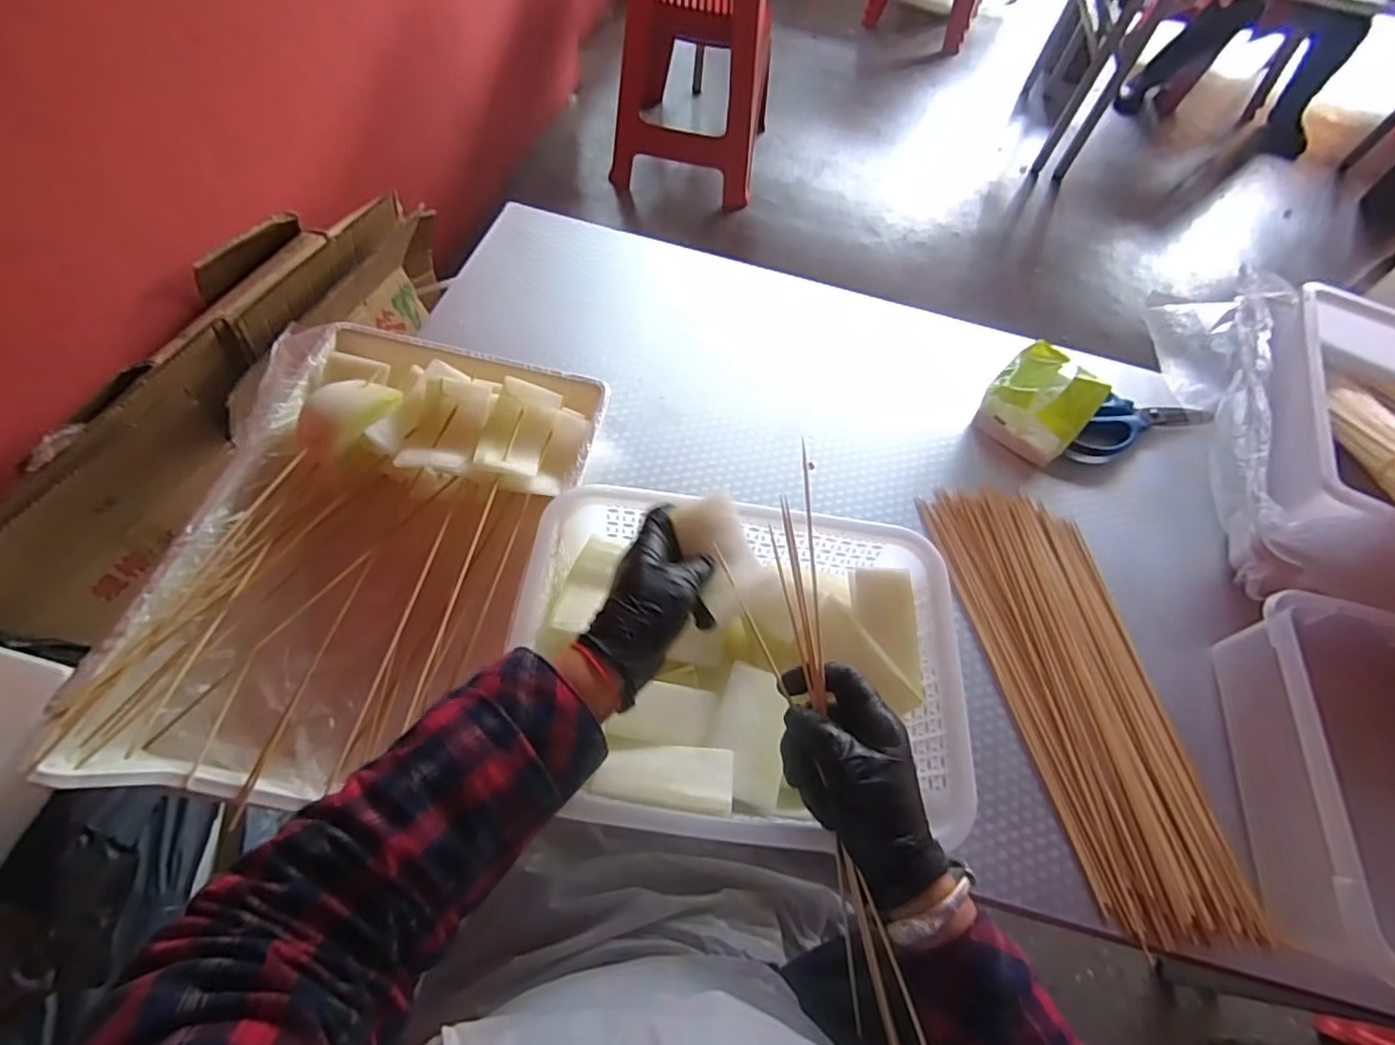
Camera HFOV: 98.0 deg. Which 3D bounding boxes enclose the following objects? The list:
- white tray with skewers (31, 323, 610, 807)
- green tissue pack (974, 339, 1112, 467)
[{"bbox_3d":[-0.248,0.014,0.468,0.275,0.080,0.383,12,61,-1],"label":"white tray with skewers"},{"bbox_3d":[0.354,-0.125,0.624,0.095,0.071,0.104,41,64,15],"label":"green tissue pack"}]

